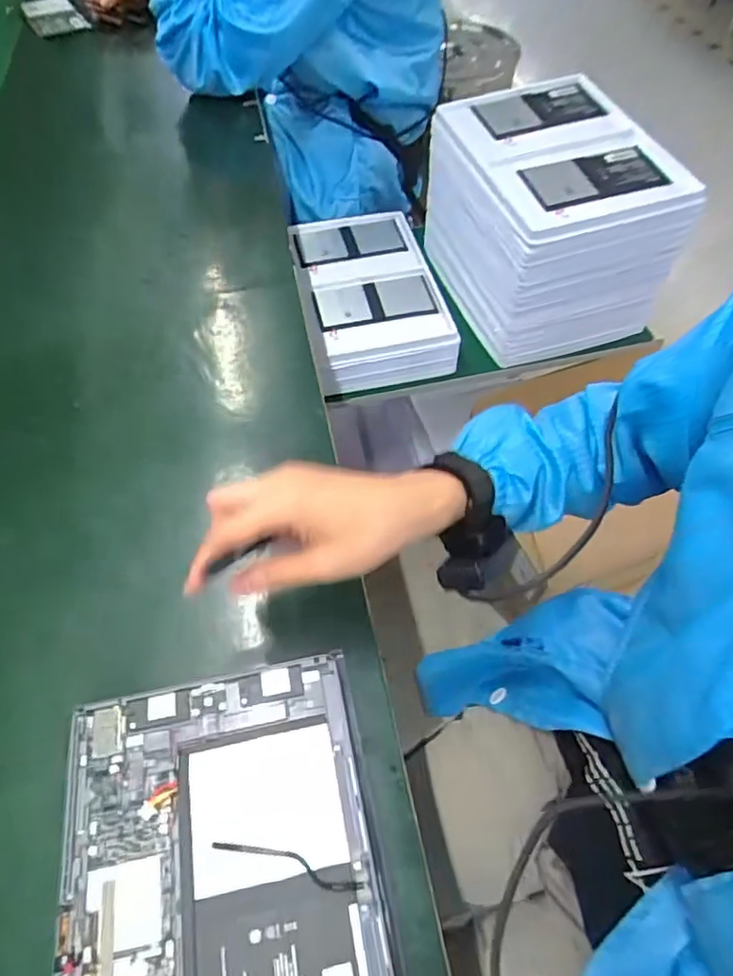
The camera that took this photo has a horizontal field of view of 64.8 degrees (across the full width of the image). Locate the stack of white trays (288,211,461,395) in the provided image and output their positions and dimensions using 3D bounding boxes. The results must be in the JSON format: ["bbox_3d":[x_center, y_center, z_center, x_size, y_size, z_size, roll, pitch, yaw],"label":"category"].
[{"bbox_3d":[0.001,-0.305,0.912,0.199,0.062,0.330,-12,57,-5],"label":"stack of white trays"}]

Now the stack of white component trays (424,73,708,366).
[{"bbox_3d":[0.258,-0.395,0.863,0.247,0.230,0.308,-17,58,-8],"label":"stack of white component trays"}]

